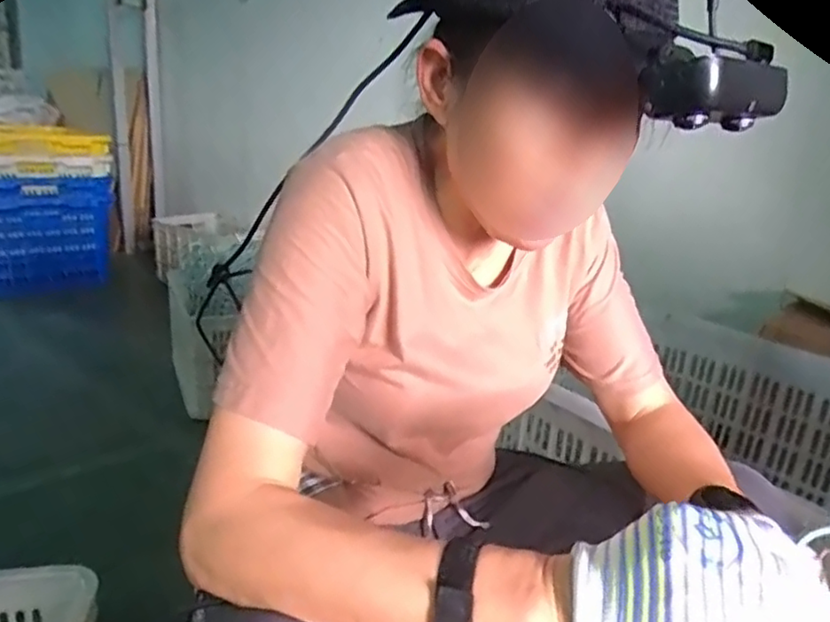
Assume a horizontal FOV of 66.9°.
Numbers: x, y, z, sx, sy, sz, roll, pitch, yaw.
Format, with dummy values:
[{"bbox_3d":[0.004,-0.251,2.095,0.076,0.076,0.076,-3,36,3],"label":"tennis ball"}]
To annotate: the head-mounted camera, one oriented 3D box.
[{"bbox_3d":[0.176,-0.126,0.365,0.108,0.037,0.034,-10,22,-37],"label":"head-mounted camera"}]

